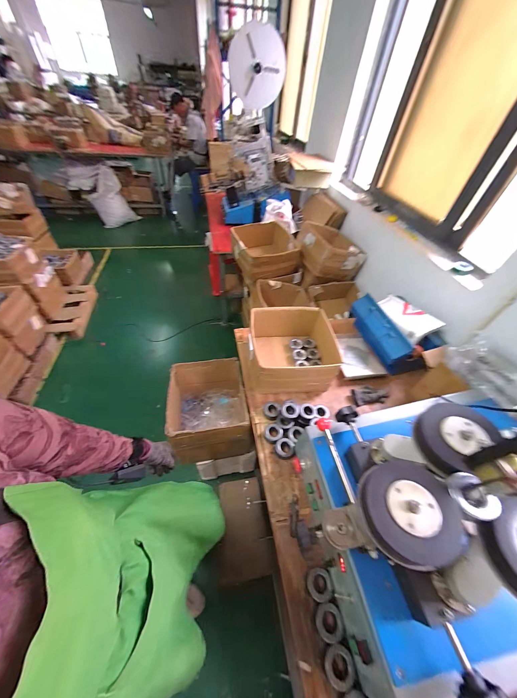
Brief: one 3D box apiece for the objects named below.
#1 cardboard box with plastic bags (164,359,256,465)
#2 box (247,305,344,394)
[{"bbox_3d":[-0.209,0.272,1.063,0.308,0.305,0.322,-4,49,-9],"label":"cardboard box with plastic bags"},{"bbox_3d":[0.155,-0.001,1.024,0.385,0.169,0.342,-2,48,-7],"label":"box"}]

